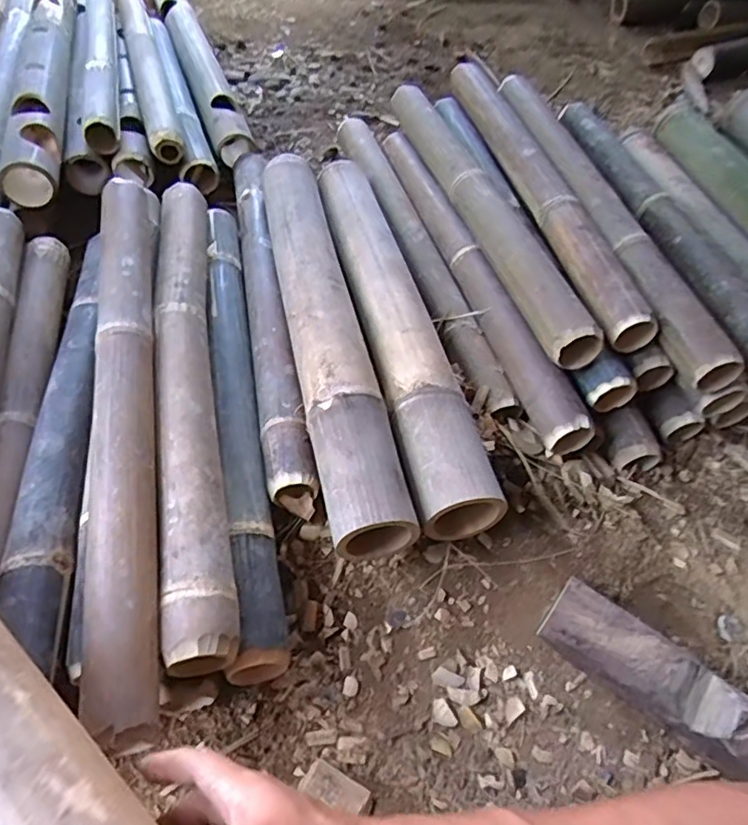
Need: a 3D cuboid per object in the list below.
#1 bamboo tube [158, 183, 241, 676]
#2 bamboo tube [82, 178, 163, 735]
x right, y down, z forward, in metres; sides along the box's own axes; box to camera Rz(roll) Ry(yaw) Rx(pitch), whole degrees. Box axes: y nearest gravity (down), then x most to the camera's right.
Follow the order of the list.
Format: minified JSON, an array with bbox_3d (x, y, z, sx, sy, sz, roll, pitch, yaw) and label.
[{"bbox_3d":[-0.205,-0.056,0.648,0.062,0.051,0.656,-8,55,-10],"label":"bamboo tube"},{"bbox_3d":[-0.253,-0.026,0.597,0.057,0.058,0.650,-8,55,-11],"label":"bamboo tube"}]

